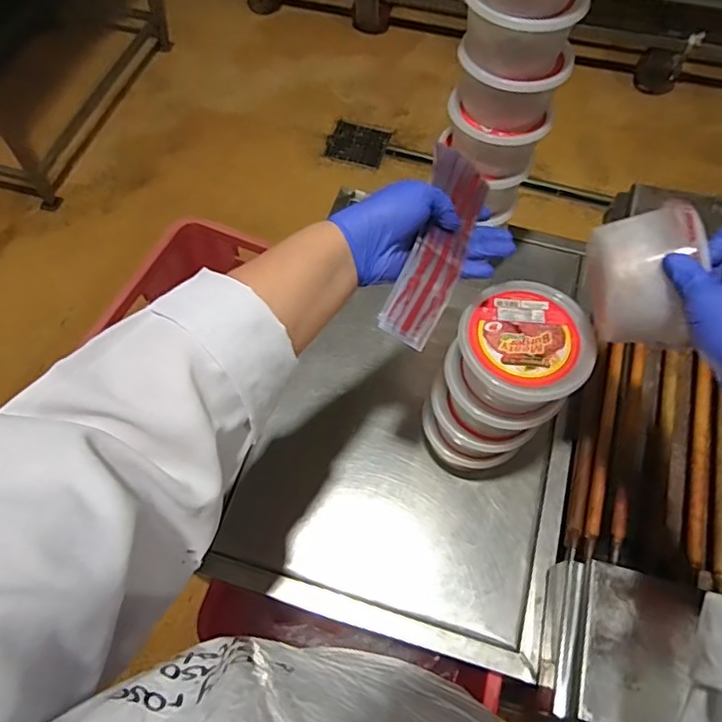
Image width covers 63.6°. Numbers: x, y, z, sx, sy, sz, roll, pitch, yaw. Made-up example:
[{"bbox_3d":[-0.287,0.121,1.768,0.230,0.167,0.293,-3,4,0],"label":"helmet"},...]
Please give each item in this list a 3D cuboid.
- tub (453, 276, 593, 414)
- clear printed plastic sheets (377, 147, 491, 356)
[{"bbox_3d":[0.146,-0.009,0.536,0.113,0.060,0.117,0,63,0],"label":"tub"},{"bbox_3d":[0.065,-0.100,0.495,0.050,0.029,0.187,18,64,8],"label":"clear printed plastic sheets"}]

